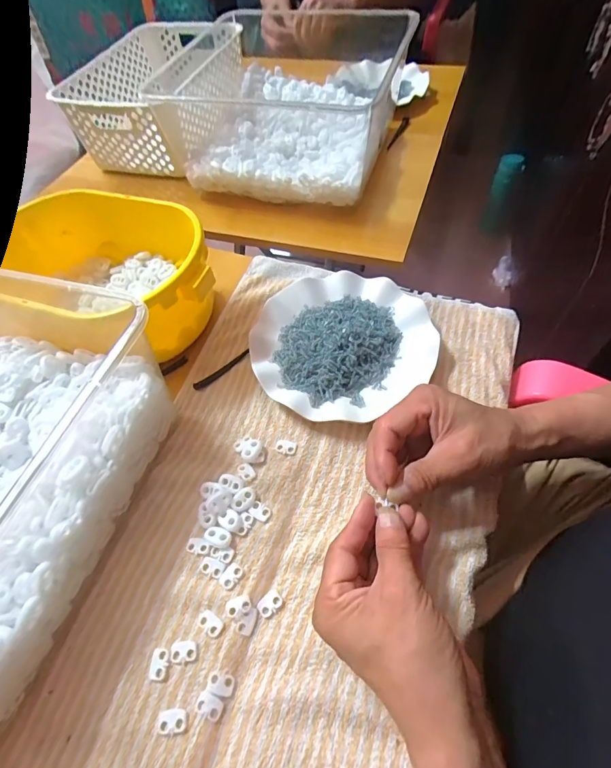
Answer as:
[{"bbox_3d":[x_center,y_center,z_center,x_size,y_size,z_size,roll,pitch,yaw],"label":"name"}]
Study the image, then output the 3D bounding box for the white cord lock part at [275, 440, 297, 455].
[{"bbox_3d":[-0.018,0.057,0.360,0.019,0.004,0.013,14,59,13],"label":"white cord lock part"}]

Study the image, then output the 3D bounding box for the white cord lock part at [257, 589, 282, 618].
[{"bbox_3d":[-0.027,0.163,0.293,0.018,0.004,0.013,-41,63,-20],"label":"white cord lock part"}]

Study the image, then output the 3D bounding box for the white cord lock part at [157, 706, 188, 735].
[{"bbox_3d":[-0.088,0.223,0.261,0.020,0.004,0.013,-7,56,0],"label":"white cord lock part"}]

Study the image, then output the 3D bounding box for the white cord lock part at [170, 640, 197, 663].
[{"bbox_3d":[-0.087,0.191,0.282,0.019,0.004,0.013,-5,56,1],"label":"white cord lock part"}]

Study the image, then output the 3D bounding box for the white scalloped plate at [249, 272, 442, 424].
[{"bbox_3d":[0.036,-0.045,0.410,0.181,0.029,0.171,-2,57,3],"label":"white scalloped plate"}]

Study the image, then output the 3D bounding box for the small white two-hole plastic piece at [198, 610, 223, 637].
[{"bbox_3d":[-0.070,0.175,0.289,0.020,0.004,0.012,31,64,22],"label":"small white two-hole plastic piece"}]

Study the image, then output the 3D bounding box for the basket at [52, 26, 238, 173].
[{"bbox_3d":[-0.237,-0.488,0.673,0.230,0.107,0.322,11,58,12],"label":"basket"}]

